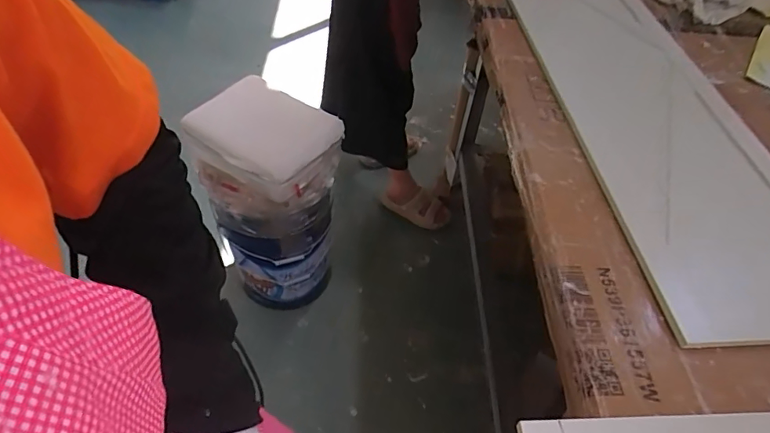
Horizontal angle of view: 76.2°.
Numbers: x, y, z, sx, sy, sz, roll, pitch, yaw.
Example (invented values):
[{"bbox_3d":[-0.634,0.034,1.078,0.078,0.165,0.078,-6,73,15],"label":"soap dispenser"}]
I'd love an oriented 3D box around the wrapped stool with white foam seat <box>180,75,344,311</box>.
[{"bbox_3d":[-0.244,-0.010,1.235,0.245,0.577,0.240,15,51,9],"label":"wrapped stool with white foam seat"}]

